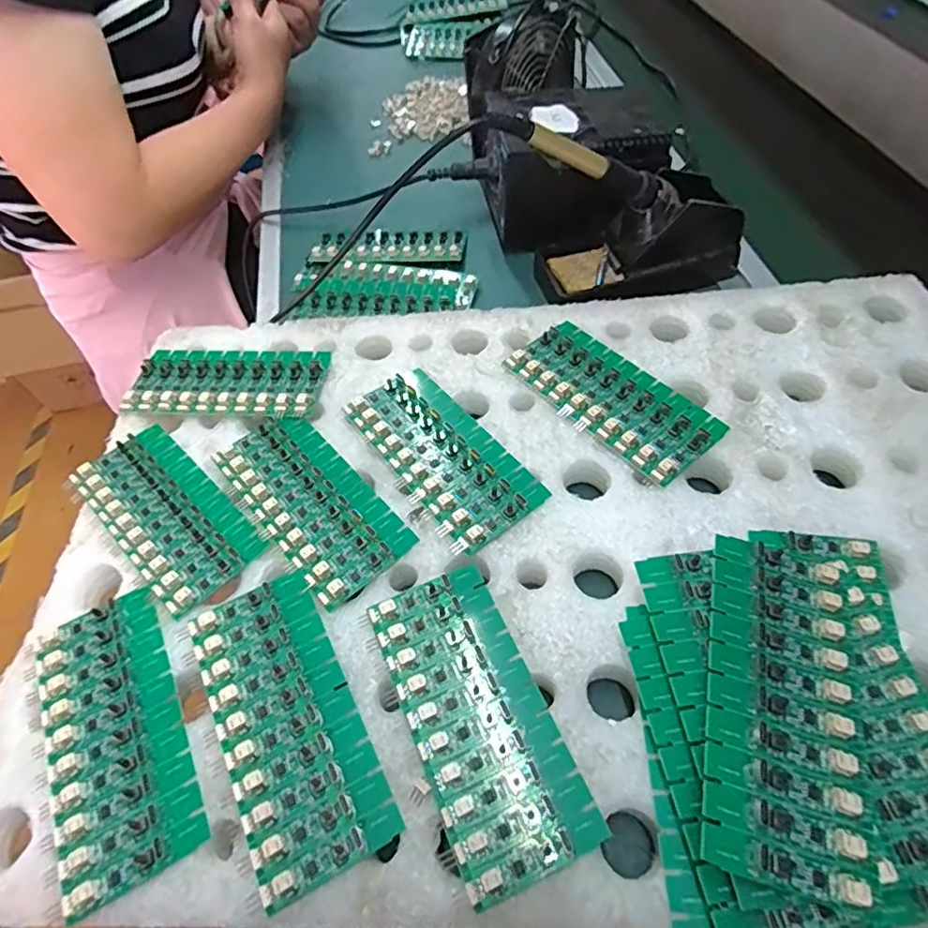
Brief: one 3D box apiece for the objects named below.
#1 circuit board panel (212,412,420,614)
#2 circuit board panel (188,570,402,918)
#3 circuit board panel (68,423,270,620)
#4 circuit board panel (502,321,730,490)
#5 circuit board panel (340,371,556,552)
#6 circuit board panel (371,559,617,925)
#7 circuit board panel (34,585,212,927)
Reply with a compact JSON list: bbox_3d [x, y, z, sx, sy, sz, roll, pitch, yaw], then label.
[{"bbox_3d":[-0.092,0.019,0.355,0.062,0.006,0.136,-37,59,-19],"label":"circuit board panel"},{"bbox_3d":[-0.084,0.120,0.281,0.060,0.008,0.137,-25,56,-11],"label":"circuit board panel"},{"bbox_3d":[-0.182,0.026,0.358,0.060,0.007,0.136,-41,60,-21],"label":"circuit board panel"},{"bbox_3d":[0.094,-0.045,0.380,0.065,0.008,0.136,-36,58,-18],"label":"circuit board panel"},{"bbox_3d":[-0.016,-0.009,0.367,0.064,0.007,0.135,-34,58,-17],"label":"circuit board panel"},{"bbox_3d":[0.006,0.115,0.277,0.061,0.005,0.136,-21,57,-11],"label":"circuit board panel"},{"bbox_3d":[-0.170,0.129,0.286,0.060,0.005,0.136,-28,56,-13],"label":"circuit board panel"}]

